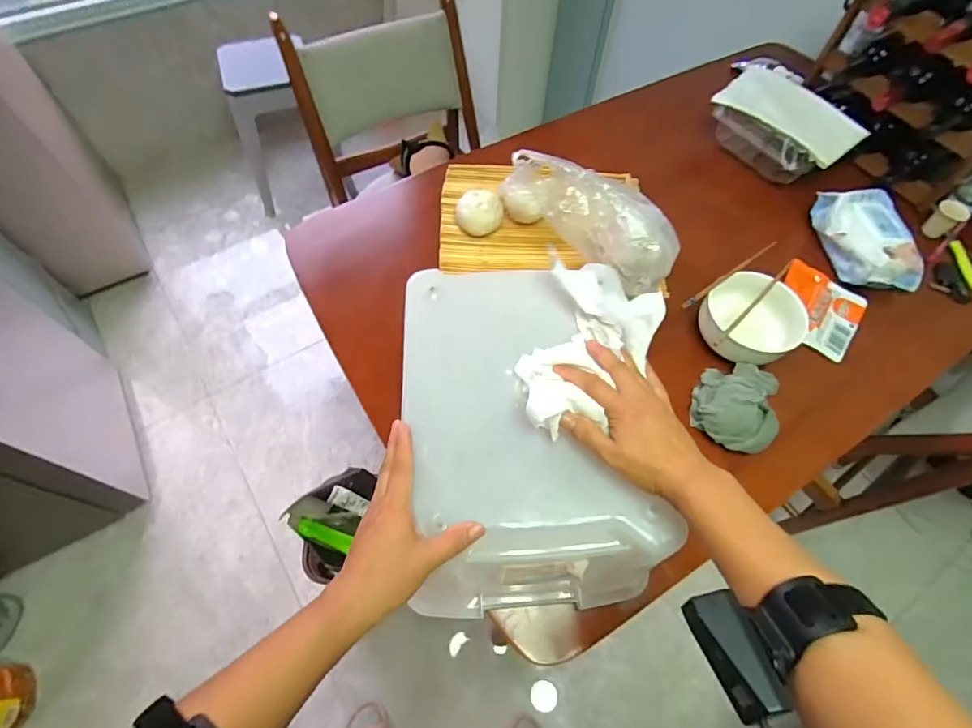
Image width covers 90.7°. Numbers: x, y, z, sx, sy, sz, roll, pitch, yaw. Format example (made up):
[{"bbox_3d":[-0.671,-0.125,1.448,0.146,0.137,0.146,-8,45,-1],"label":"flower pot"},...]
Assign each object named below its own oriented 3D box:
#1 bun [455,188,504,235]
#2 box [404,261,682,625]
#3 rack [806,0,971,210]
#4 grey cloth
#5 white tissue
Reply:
[{"bbox_3d":[-0.011,-0.264,0.846,0.079,0.060,0.072,1,61,-2],"label":"bun"},{"bbox_3d":[0.040,0.104,0.572,0.252,0.225,0.351,-1,61,-3],"label":"box"},{"bbox_3d":[0.831,-0.554,0.893,0.281,0.305,0.377,-36,68,-20],"label":"rack"},{"bbox_3d":[0.367,0.057,0.692,0.115,0.060,0.126,19,62,8],"label":"grey cloth"},{"bbox_3d":[0.108,-0.014,0.488,0.133,0.040,0.194,15,61,6],"label":"white tissue"}]

